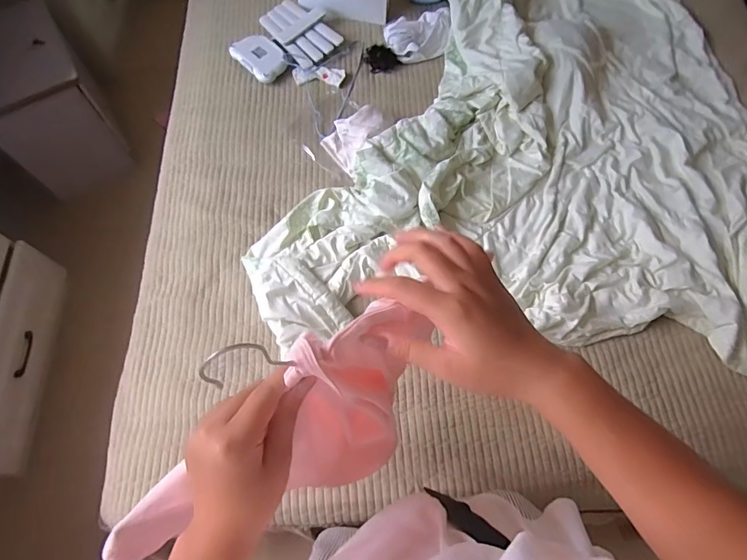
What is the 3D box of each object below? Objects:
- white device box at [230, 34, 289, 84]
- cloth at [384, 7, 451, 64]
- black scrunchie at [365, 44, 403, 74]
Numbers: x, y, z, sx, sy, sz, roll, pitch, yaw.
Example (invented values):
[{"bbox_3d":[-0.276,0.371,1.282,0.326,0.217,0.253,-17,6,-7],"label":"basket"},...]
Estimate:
[{"bbox_3d":[-0.335,-0.659,1.310,0.122,0.034,0.173,-40,73,-15],"label":"white device box"},{"bbox_3d":[0.143,-0.748,1.352,0.226,0.054,0.160,-16,68,-6],"label":"cloth"},{"bbox_3d":[0.023,-0.655,1.323,0.116,0.039,0.079,20,69,8],"label":"black scrunchie"}]

